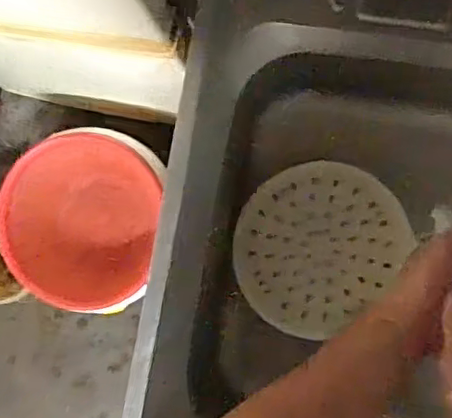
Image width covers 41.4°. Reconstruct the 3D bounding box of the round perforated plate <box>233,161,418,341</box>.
[{"bbox_3d":[0.120,0.047,0.774,0.218,0.016,0.202,0,89,-5],"label":"round perforated plate"}]

